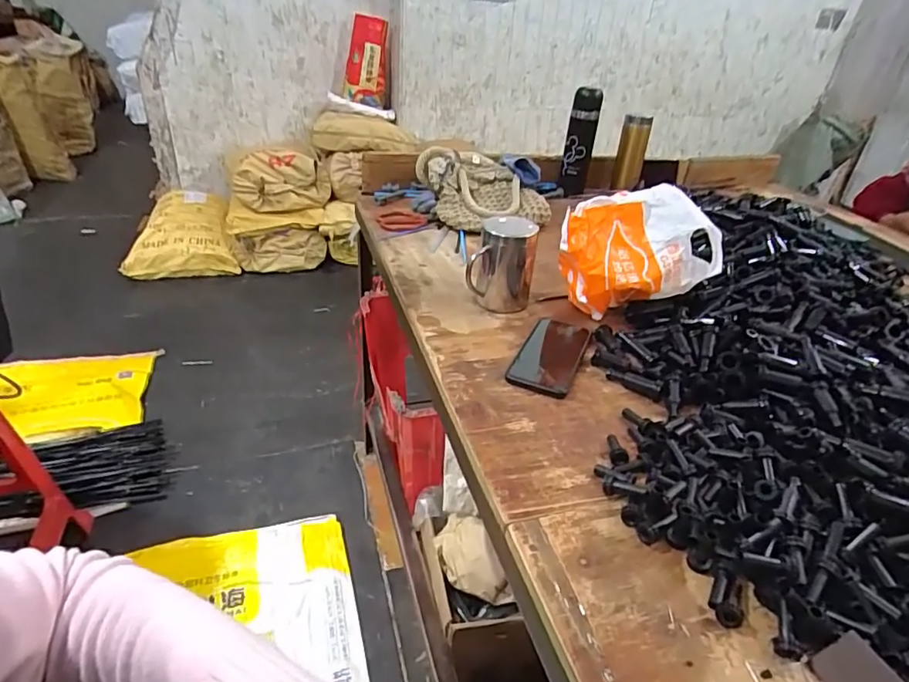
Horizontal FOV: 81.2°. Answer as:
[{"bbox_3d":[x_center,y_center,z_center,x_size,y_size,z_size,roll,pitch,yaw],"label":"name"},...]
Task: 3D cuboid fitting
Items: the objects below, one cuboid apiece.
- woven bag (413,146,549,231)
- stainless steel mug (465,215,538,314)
[{"bbox_3d":[0.056,-0.301,1.069,0.227,0.121,0.201,-9,35,-21],"label":"woven bag"},{"bbox_3d":[0.069,-0.113,0.759,0.085,0.129,0.087,9,33,9],"label":"stainless steel mug"}]

